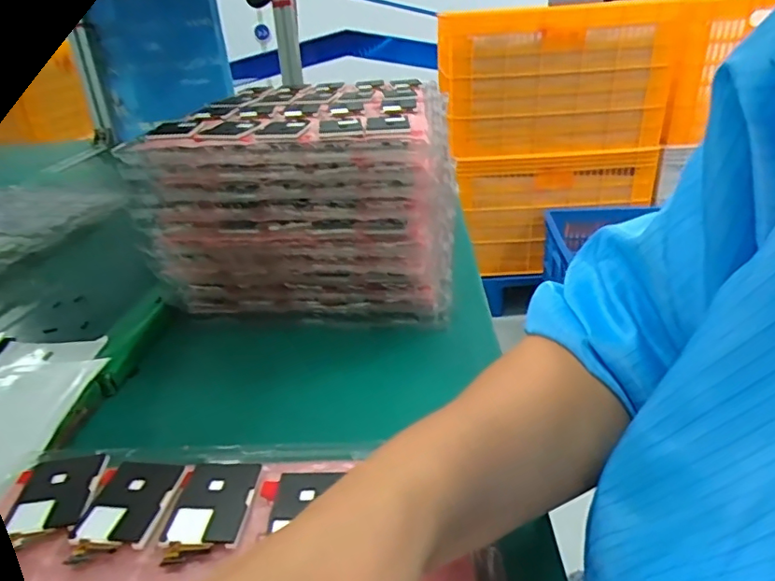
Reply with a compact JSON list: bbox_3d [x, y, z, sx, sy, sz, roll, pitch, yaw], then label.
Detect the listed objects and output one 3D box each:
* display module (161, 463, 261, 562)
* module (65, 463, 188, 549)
[{"bbox_3d":[-0.083,0.100,0.258,0.035,0.004,0.052,-2,26,4],"label":"display module"},{"bbox_3d":[-0.122,0.101,0.261,0.037,0.005,0.046,-1,26,5],"label":"module"}]

